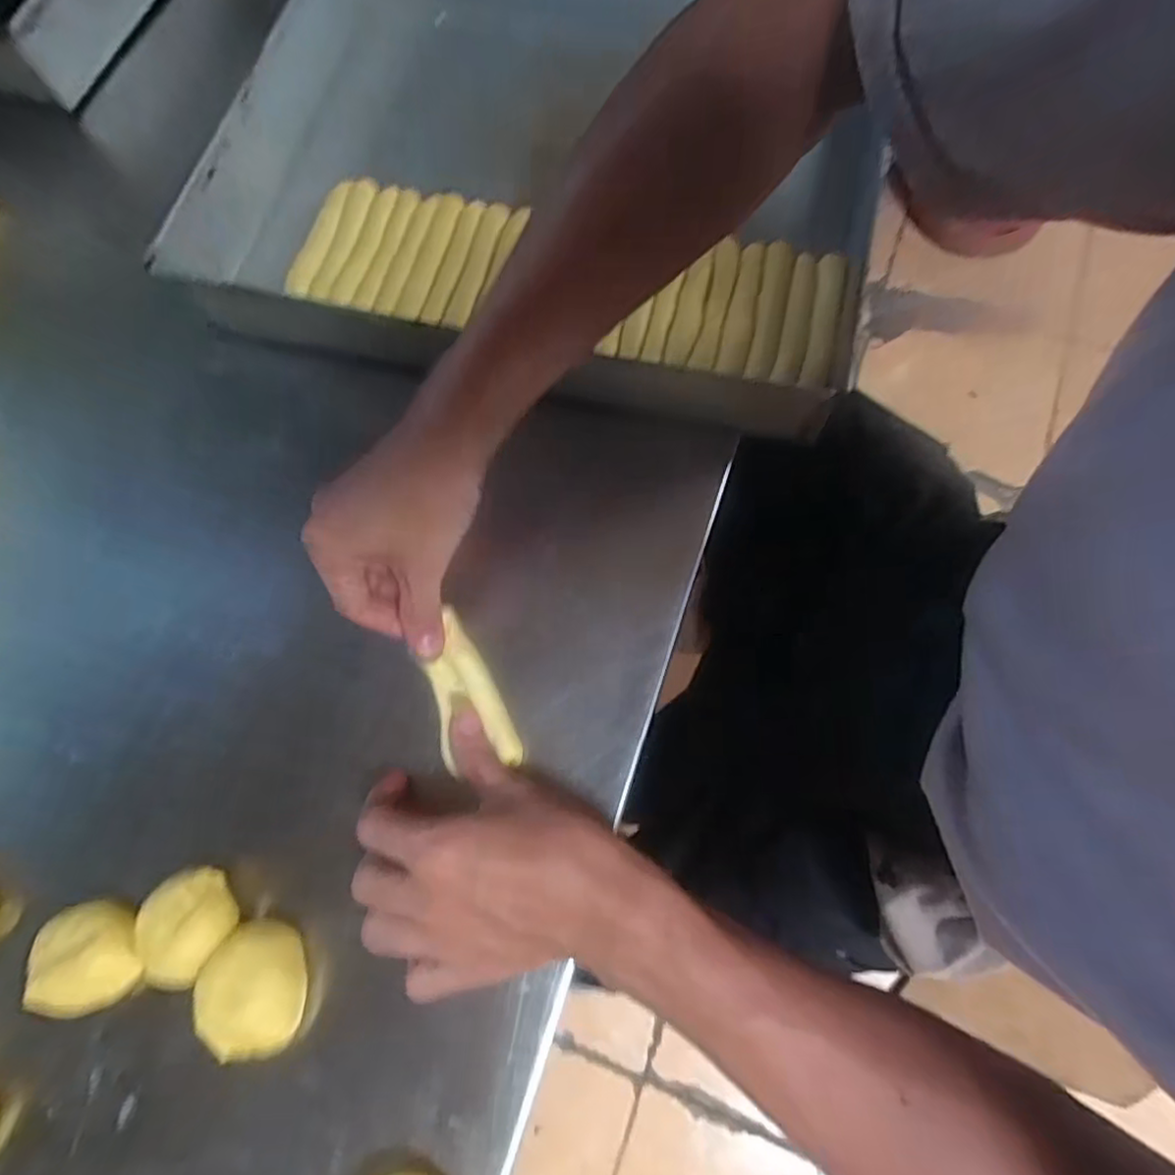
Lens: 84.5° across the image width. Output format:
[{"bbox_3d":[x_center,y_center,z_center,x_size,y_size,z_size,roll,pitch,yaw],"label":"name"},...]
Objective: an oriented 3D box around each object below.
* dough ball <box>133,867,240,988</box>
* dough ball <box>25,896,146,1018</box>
[{"bbox_3d":[-0.187,0.160,0.310,0.041,0.028,0.045,-1,71,2],"label":"dough ball"},{"bbox_3d":[-0.239,0.177,0.313,0.045,0.031,0.047,-1,71,2],"label":"dough ball"}]

